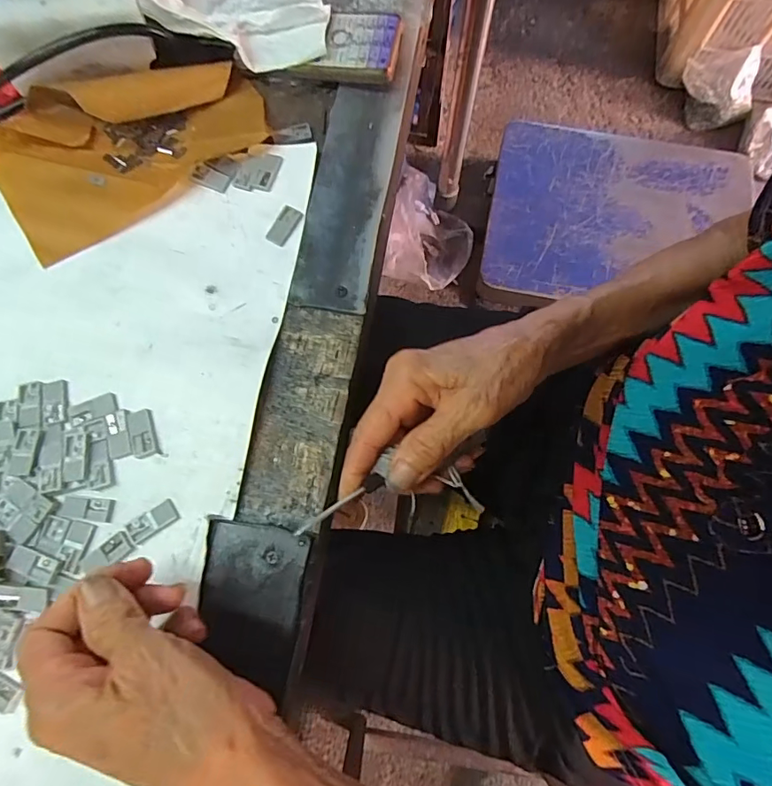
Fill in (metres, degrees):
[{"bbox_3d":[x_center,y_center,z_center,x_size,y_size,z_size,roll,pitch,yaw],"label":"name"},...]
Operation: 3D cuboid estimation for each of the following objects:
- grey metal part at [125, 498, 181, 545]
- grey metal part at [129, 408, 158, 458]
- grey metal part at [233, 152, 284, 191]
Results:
[{"bbox_3d":[-0.134,0.073,0.285,0.028,0.004,0.015,-34,75,-9],"label":"grey metal part"},{"bbox_3d":[-0.146,0.023,0.297,0.013,0.004,0.030,-16,73,-3],"label":"grey metal part"},{"bbox_3d":[-0.091,-0.158,0.355,0.029,0.004,0.030,14,73,6],"label":"grey metal part"}]

